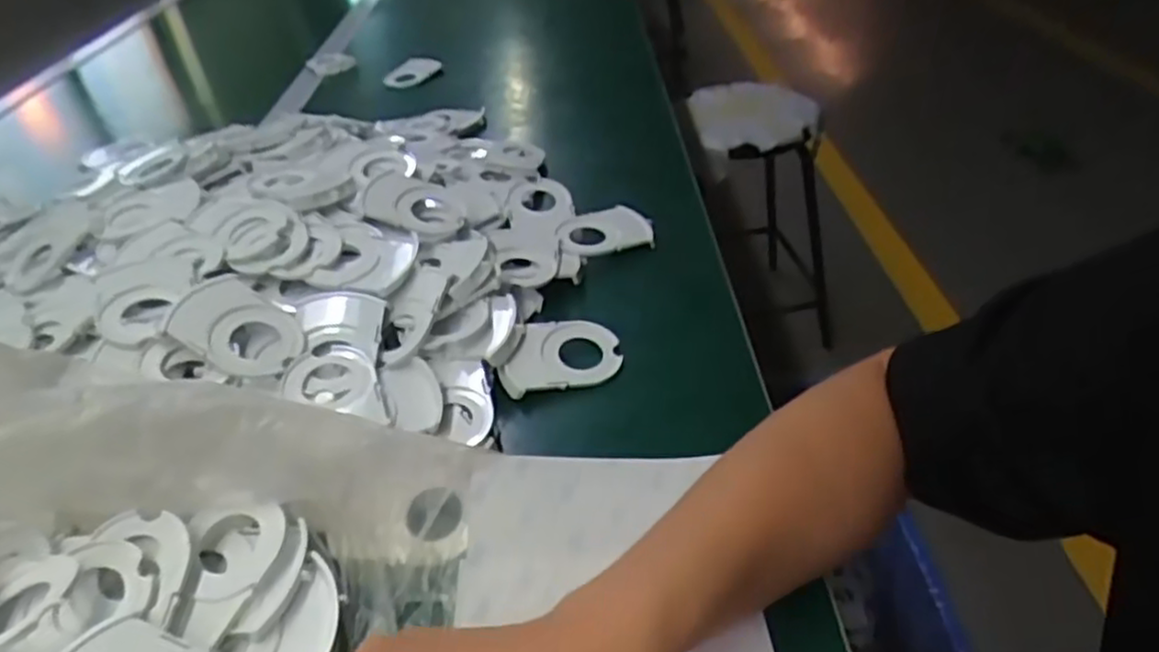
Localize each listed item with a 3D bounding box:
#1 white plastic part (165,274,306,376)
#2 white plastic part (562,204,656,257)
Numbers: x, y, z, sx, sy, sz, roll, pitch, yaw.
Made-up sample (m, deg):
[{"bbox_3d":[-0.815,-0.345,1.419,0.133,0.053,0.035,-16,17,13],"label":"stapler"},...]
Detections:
[{"bbox_3d":[-0.208,0.003,0.446,0.072,0.018,0.058,36,44,-1],"label":"white plastic part"},{"bbox_3d":[0.020,-0.078,0.589,0.074,0.012,0.045,-16,57,-10],"label":"white plastic part"}]

